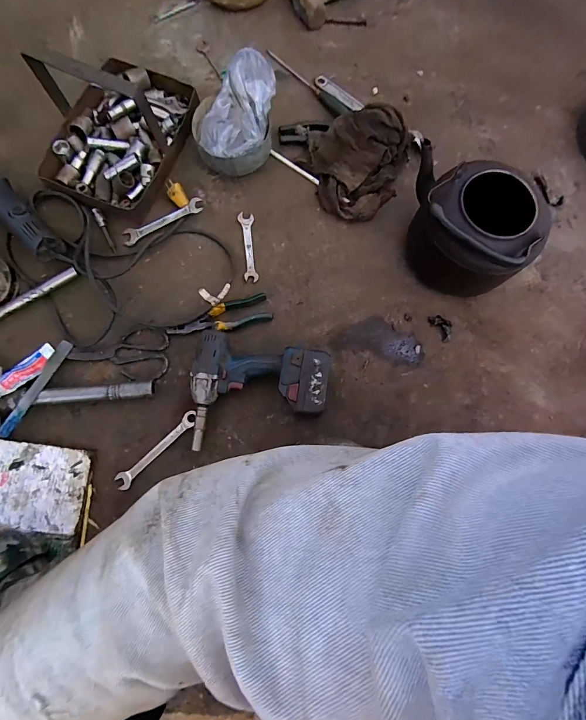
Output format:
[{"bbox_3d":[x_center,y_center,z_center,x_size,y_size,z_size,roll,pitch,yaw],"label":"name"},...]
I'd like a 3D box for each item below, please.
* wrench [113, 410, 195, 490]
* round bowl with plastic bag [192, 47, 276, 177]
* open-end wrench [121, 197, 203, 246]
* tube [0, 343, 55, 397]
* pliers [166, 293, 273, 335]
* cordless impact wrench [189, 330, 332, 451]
[{"bbox_3d":[-0.241,0.158,0.626,0.028,0.010,0.177,44,79,9],"label":"wrench"},{"bbox_3d":[-0.105,-0.448,0.647,0.160,0.116,0.139,-17,77,-6],"label":"round bowl with plastic bag"},{"bbox_3d":[-0.254,-0.273,0.682,0.165,0.014,0.029,-27,78,-8],"label":"open-end wrench"},{"bbox_3d":[-0.473,0.022,0.608,0.034,0.020,0.128,26,48,5],"label":"tube"},{"bbox_3d":[-0.139,-0.079,0.664,0.192,0.017,0.055,-16,77,-6],"label":"pliers"},{"bbox_3d":[-0.065,0.067,0.610,0.237,0.074,0.199,10,76,1],"label":"cordless impact wrench"}]

